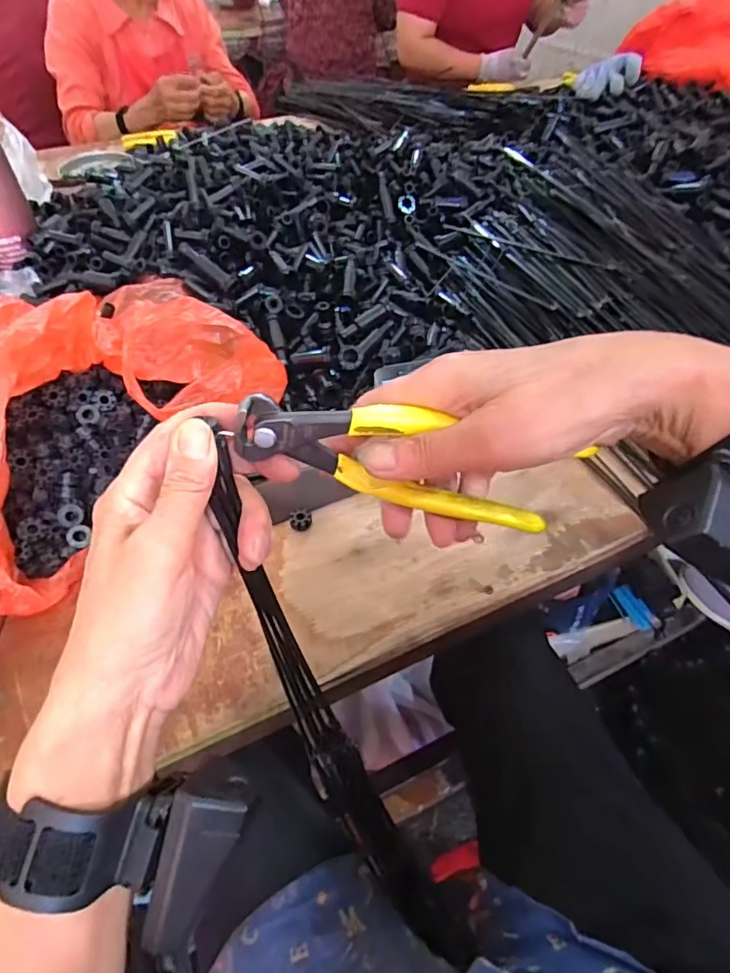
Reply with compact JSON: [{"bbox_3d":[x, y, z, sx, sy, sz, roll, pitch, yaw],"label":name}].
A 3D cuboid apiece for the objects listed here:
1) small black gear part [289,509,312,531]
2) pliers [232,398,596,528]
[{"bbox_3d":[-0.056,0.029,0.471,0.019,0.014,0.017,-13,51,-9],"label":"small black gear part"},{"bbox_3d":[0.022,-0.013,0.254,0.158,0.055,0.013,17,49,-13],"label":"pliers"}]

